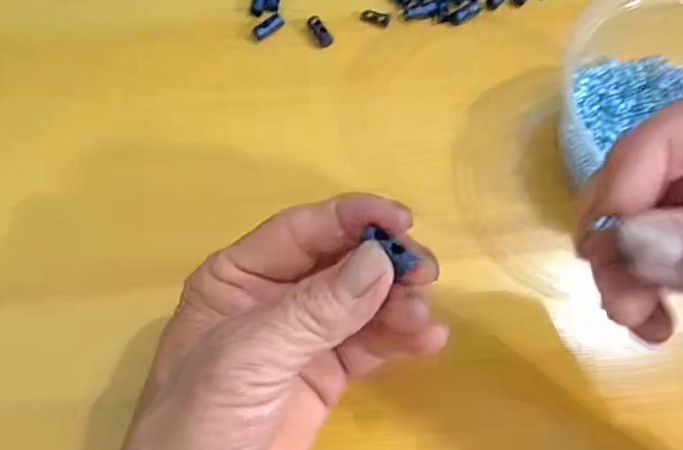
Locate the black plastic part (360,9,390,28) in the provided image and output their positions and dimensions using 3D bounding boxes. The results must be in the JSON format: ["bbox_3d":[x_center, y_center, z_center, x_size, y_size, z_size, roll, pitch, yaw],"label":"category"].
[{"bbox_3d":[0.020,-0.122,0.316,0.017,0.004,0.009,16,71,3],"label":"black plastic part"}]

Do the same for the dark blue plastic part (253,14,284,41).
[{"bbox_3d":[-0.041,-0.113,0.308,0.019,0.004,0.006,-35,75,-13],"label":"dark blue plastic part"}]

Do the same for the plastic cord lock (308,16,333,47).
[{"bbox_3d":[-0.012,-0.111,0.310,0.009,0.005,0.019,-28,74,-12],"label":"plastic cord lock"}]

